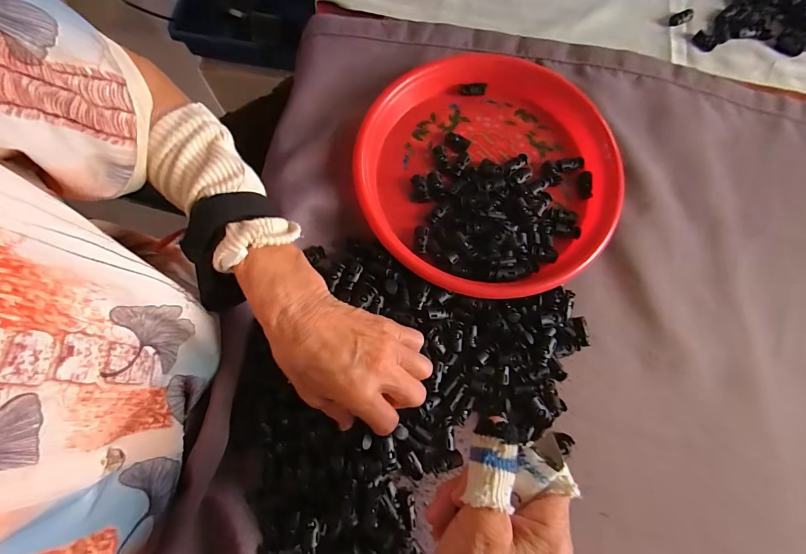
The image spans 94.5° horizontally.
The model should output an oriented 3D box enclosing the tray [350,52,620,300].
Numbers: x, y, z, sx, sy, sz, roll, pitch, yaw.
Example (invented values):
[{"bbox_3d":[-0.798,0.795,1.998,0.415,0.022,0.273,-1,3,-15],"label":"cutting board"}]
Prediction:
[{"bbox_3d":[0.083,-0.102,0.365,0.242,0.034,0.241,0,75,-1],"label":"tray"}]

